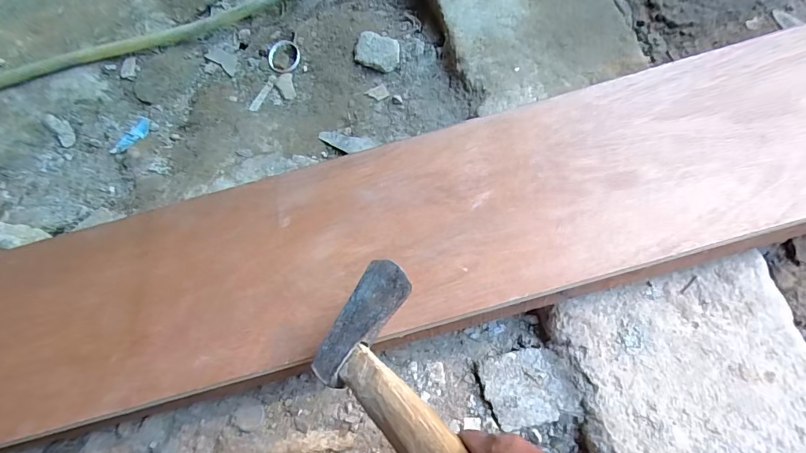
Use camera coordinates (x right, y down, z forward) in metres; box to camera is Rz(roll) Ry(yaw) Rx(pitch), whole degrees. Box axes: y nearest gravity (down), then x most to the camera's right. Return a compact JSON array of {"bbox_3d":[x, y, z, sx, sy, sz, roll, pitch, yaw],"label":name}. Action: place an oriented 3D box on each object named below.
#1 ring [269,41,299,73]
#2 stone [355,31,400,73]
[{"bbox_3d":[-0.193,-0.275,0.676,0.053,0.012,0.062,-19,70,-3],"label":"ring"},{"bbox_3d":[-0.039,-0.270,0.647,0.070,0.019,0.055,17,72,10],"label":"stone"}]

